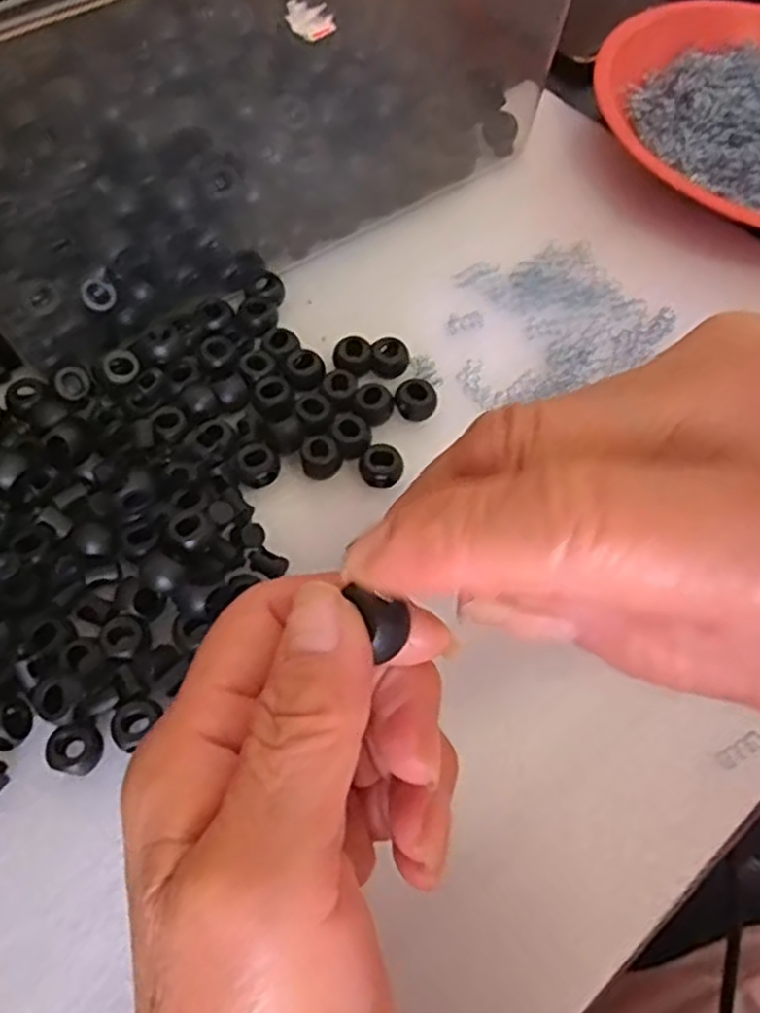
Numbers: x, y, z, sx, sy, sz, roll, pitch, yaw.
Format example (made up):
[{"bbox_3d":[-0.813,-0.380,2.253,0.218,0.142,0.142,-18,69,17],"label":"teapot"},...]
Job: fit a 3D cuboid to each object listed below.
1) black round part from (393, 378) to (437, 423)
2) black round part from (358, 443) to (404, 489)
[{"bbox_3d":[0.016,-0.049,0.346,0.019,0.013,0.014,12,64,5],"label":"black round part"},{"bbox_3d":[0.001,-0.018,0.328,0.018,0.011,0.016,12,64,5],"label":"black round part"}]

